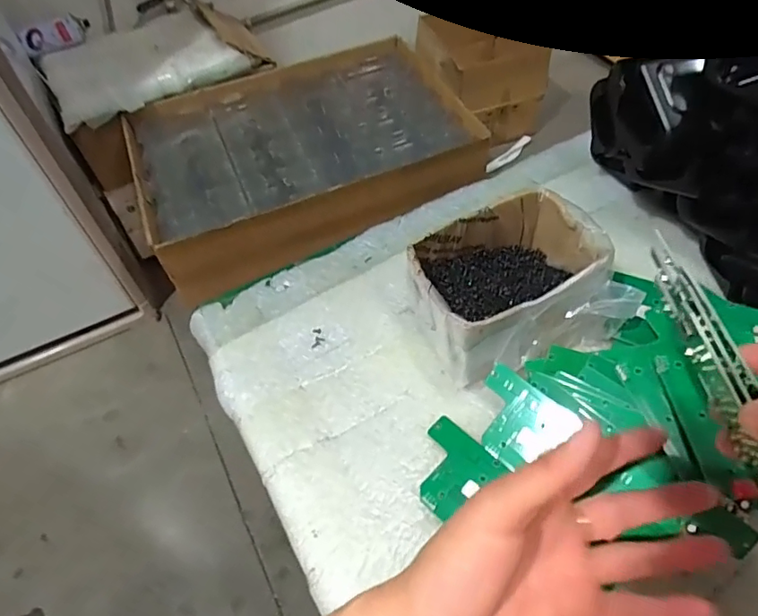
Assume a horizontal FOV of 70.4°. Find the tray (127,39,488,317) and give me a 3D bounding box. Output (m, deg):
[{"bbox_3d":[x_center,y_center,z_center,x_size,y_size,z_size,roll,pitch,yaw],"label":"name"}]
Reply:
[{"bbox_3d":[-0.170,-0.364,1.217,0.716,0.135,0.525,-20,54,-11],"label":"tray"}]

